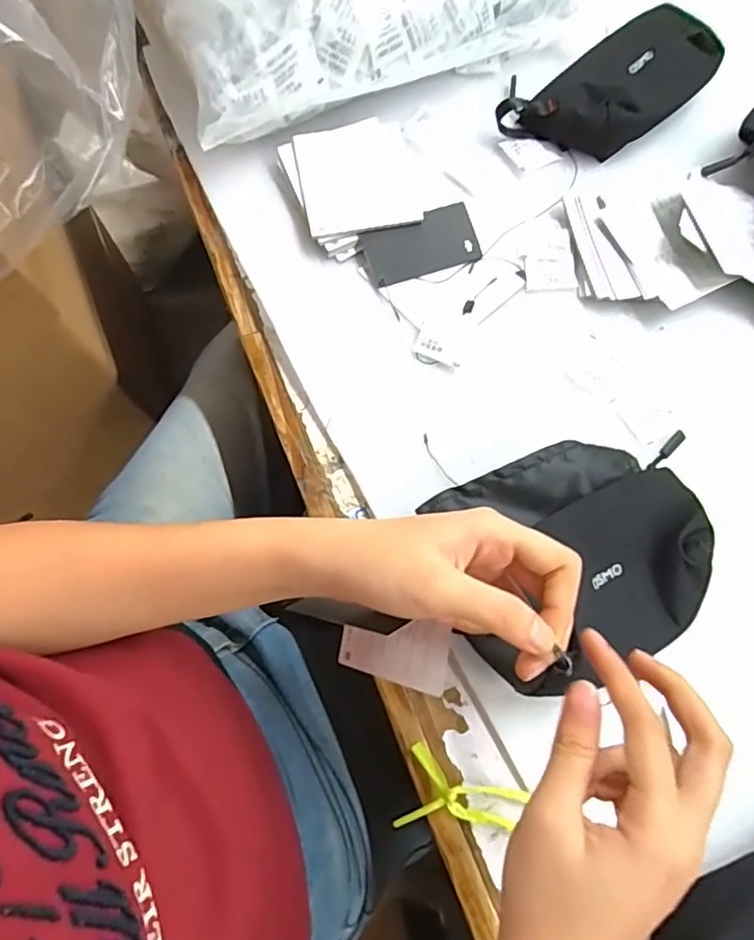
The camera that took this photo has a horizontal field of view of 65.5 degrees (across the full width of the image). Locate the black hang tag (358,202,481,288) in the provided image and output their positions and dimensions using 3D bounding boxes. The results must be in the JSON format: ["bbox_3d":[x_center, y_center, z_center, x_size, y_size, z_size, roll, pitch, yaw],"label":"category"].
[{"bbox_3d":[0.036,-0.181,0.477,0.090,0.006,0.050,-18,82,-5],"label":"black hang tag"}]

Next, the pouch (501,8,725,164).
[{"bbox_3d":[0.210,-0.338,0.512,0.202,0.034,0.097,-40,77,-11],"label":"pouch"}]

